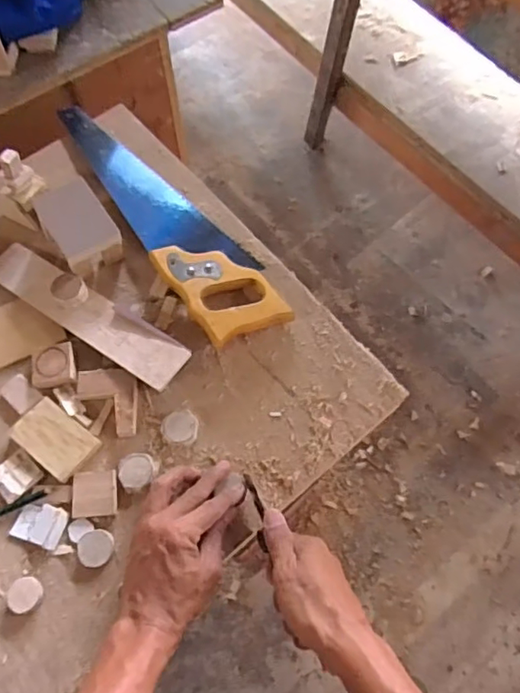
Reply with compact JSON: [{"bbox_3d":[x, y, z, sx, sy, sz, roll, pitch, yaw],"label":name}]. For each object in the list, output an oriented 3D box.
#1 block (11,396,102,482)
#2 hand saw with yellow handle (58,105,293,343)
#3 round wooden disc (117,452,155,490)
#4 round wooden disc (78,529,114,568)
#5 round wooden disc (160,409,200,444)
[{"bbox_3d":[-0.204,0.091,0.549,0.077,0.009,0.052,35,71,14],"label":"block"},{"bbox_3d":[-0.115,-0.164,0.651,0.098,0.030,0.390,-34,71,-13],"label":"hand saw with yellow handle"},{"bbox_3d":[-0.121,0.121,0.543,0.034,0.009,0.034,0,67,0],"label":"round wooden disc"},{"bbox_3d":[-0.152,0.187,0.514,0.031,0.008,0.032,0,67,0],"label":"round wooden disc"},{"bbox_3d":[-0.081,0.082,0.562,0.036,0.012,0.033,0,67,0],"label":"round wooden disc"}]

